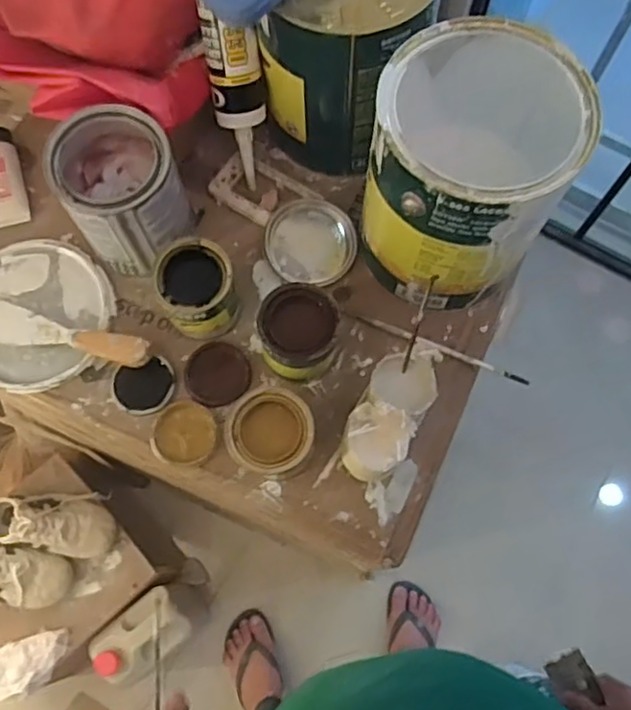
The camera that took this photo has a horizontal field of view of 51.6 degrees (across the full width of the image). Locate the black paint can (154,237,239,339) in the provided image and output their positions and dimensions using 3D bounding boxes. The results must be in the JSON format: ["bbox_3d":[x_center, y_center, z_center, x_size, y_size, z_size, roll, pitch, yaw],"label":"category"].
[{"bbox_3d":[-0.108,-0.060,0.607,0.068,0.079,0.073,-28,74,-8],"label":"black paint can"}]

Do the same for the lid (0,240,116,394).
[{"bbox_3d":[-0.277,-0.039,0.640,0.151,0.018,0.146,0,72,0],"label":"lid"}]

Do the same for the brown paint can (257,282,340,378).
[{"bbox_3d":[-0.017,-0.019,0.593,0.068,0.072,0.067,0,72,0],"label":"brown paint can"}]

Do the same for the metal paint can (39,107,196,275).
[{"bbox_3d":[-0.174,-0.148,0.608,0.102,0.133,0.106,0,72,0],"label":"metal paint can"}]

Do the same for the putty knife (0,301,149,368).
[{"bbox_3d":[-0.240,-0.016,0.621,0.169,0.019,0.039,15,73,5],"label":"putty knife"}]

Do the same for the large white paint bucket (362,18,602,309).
[{"bbox_3d":[0.124,-0.151,0.564,0.151,0.187,0.158,0,72,0],"label":"large white paint bucket"}]

